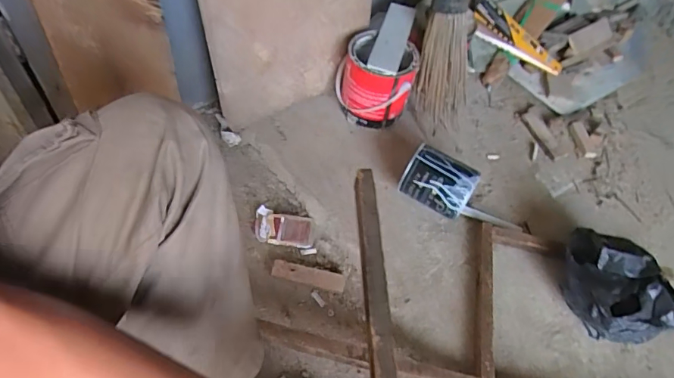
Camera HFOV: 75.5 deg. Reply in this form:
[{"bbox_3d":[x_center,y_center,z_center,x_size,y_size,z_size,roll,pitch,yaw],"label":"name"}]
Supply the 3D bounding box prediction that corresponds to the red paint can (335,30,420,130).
[{"bbox_3d":[0.082,-0.237,0.975,0.170,0.156,0.140,20,55,9],"label":"red paint can"}]

